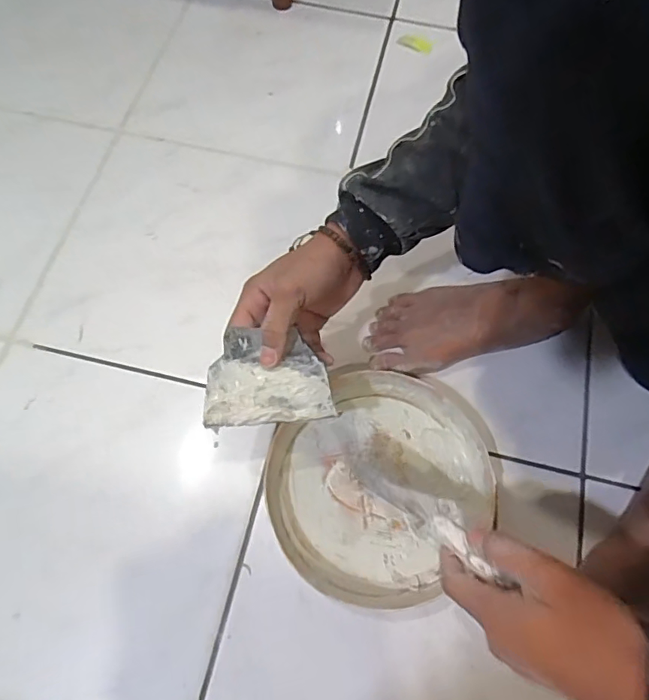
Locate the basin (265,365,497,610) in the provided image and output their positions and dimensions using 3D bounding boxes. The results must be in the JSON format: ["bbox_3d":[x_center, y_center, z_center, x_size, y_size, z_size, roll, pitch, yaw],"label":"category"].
[{"bbox_3d":[0.047,0.121,0.476,0.189,0.043,0.197,0,67,-1],"label":"basin"}]

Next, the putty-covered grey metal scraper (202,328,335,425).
[{"bbox_3d":[-0.046,0.022,0.414,0.100,0.005,0.073,-4,87,-8],"label":"putty-covered grey metal scraper"}]

